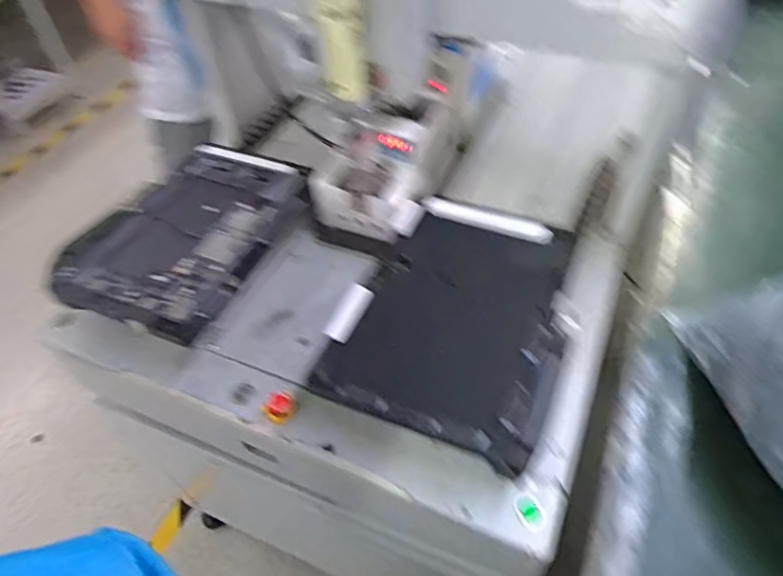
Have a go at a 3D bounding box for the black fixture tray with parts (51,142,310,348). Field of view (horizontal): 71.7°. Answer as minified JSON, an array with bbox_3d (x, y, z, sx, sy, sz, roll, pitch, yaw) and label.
[{"bbox_3d":[-0.245,-0.072,0.658,0.219,0.039,0.288,18,54,18],"label":"black fixture tray with parts"}]

